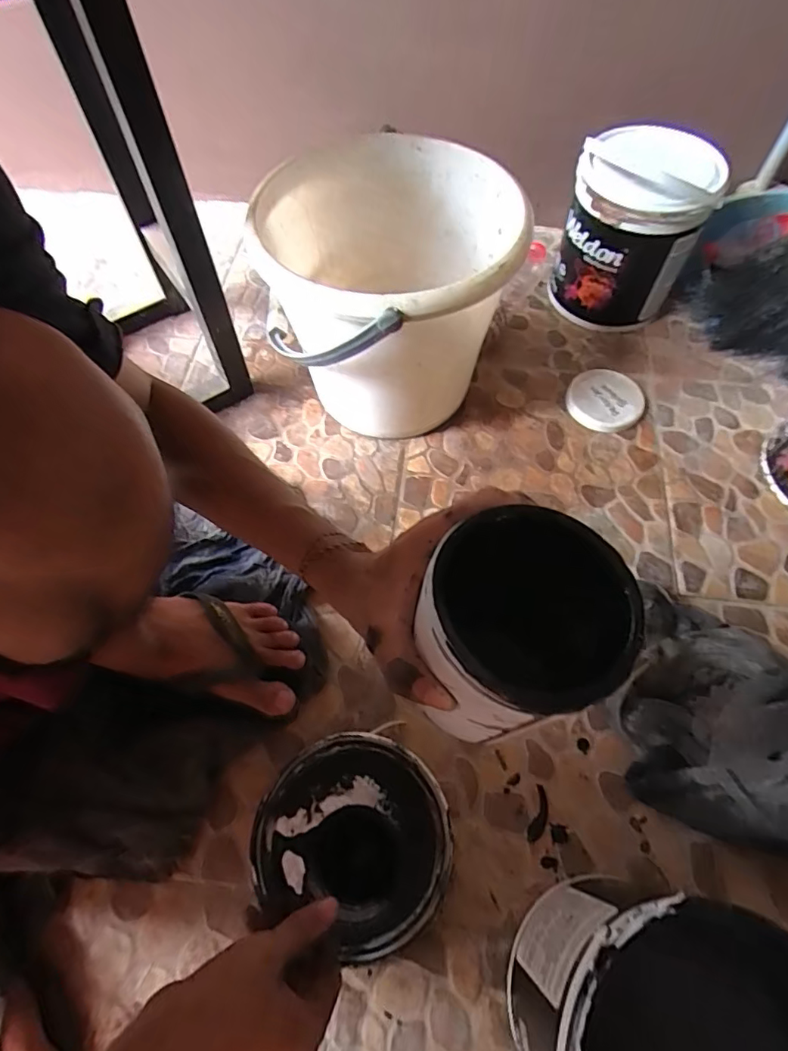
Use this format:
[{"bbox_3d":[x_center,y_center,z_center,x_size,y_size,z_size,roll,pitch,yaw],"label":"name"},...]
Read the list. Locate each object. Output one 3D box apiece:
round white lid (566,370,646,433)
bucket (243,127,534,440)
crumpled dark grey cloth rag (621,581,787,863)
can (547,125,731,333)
[{"bbox_3d":[0.293,-0.176,0.721,0.098,0.024,0.102,0,62,1],"label":"round white lid"},{"bbox_3d":[-0.002,-0.258,0.633,0.272,0.255,0.278,0,62,1],"label":"bucket"},{"bbox_3d":[0.372,0.190,0.478,0.321,0.100,0.214,20,64,11],"label":"crumpled dark grey cloth rag"},{"bbox_3d":[0.329,-0.415,0.740,0.176,0.222,0.154,8,62,6],"label":"can"}]

